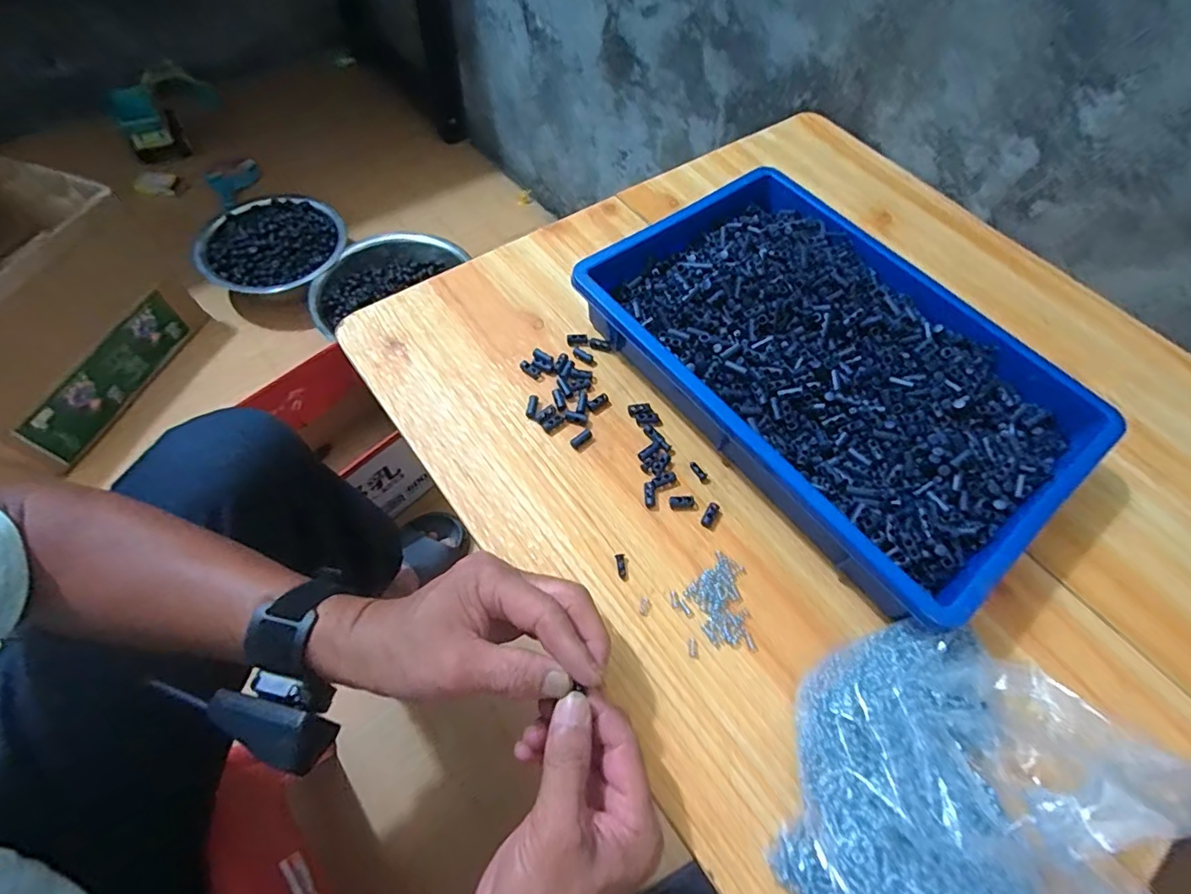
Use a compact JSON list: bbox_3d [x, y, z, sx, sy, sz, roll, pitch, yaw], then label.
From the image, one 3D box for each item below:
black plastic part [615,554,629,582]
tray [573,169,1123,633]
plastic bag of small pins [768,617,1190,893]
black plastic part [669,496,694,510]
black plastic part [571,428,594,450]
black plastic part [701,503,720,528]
[{"bbox_3d":[0.019,0.085,0.378,0.006,0.005,0.019,-8,62,-9],"label":"black plastic part"},{"bbox_3d":[0.188,-0.069,0.443,0.252,0.061,0.366,-35,69,-21],"label":"tray"},{"bbox_3d":[0.209,0.190,0.282,0.189,0.095,0.177,16,61,5],"label":"plastic bag of small pins"},{"bbox_3d":[0.065,0.041,0.402,0.018,0.004,0.010,-4,61,-6],"label":"black plastic part"},{"bbox_3d":[-0.011,-0.007,0.424,0.019,0.004,0.010,-35,69,-21],"label":"black plastic part"},{"bbox_3d":[0.087,0.051,0.400,0.010,0.005,0.020,29,63,12],"label":"black plastic part"}]

